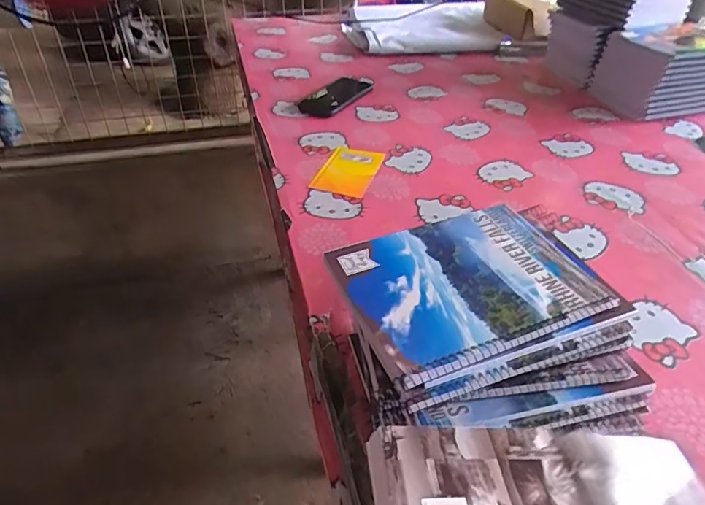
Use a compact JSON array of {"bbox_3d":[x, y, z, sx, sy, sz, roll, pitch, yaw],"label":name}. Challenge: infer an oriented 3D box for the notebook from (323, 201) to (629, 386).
[{"bbox_3d":[0.098,0.021,0.420,0.203,0.010,0.145,-15,42,-20],"label":"notebook"}]

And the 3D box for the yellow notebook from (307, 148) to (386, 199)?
[{"bbox_3d":[-0.007,-0.121,0.743,0.082,0.006,0.127,13,40,12],"label":"yellow notebook"}]

